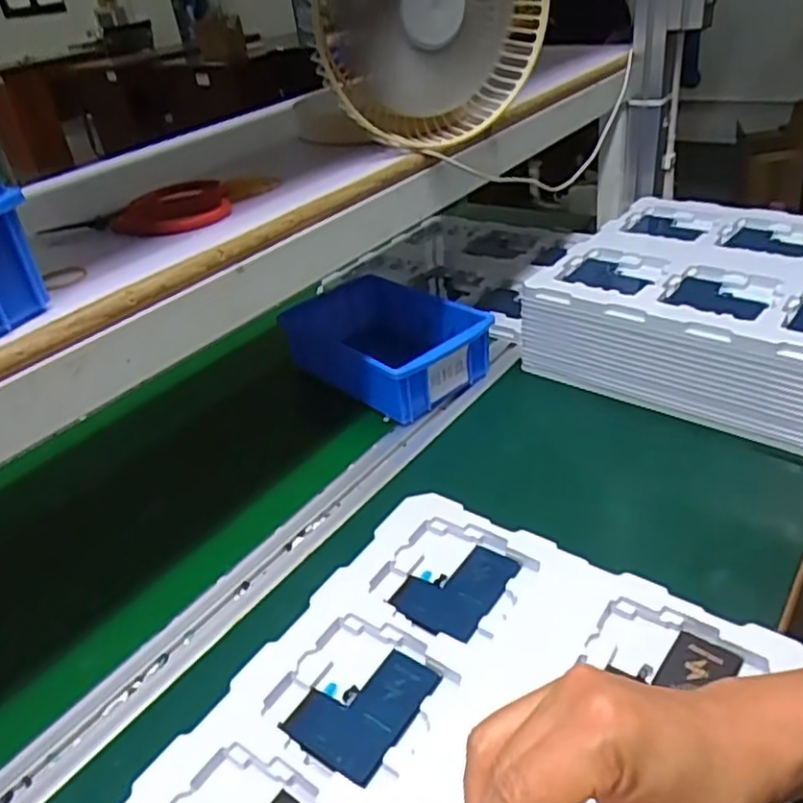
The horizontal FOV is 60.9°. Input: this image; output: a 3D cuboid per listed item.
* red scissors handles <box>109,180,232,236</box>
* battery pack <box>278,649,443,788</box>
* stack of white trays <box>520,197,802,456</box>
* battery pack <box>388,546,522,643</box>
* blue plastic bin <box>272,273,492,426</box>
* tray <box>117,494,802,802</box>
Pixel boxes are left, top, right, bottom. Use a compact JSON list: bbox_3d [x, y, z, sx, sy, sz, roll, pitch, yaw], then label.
[{"bbox_3d":[-0.165,-0.139,0.487,0.079,0.015,0.069,-18,34,-16],"label":"red scissors handles"},{"bbox_3d":[-0.022,0.174,0.393,0.064,0.005,0.077,16,40,32],"label":"battery pack"},{"bbox_3d":[0.323,-0.087,0.656,0.314,0.101,0.263,20,42,36],"label":"stack of white trays"},{"bbox_3d":[0.036,0.123,0.455,0.060,0.007,0.079,18,41,33],"label":"battery pack"},{"bbox_3d":[-0.014,-0.062,0.704,0.135,0.069,0.196,-33,40,-33],"label":"blue plastic bin"},{"bbox_3d":[0.032,0.194,0.359,0.276,0.021,0.318,16,40,32],"label":"tray"}]

